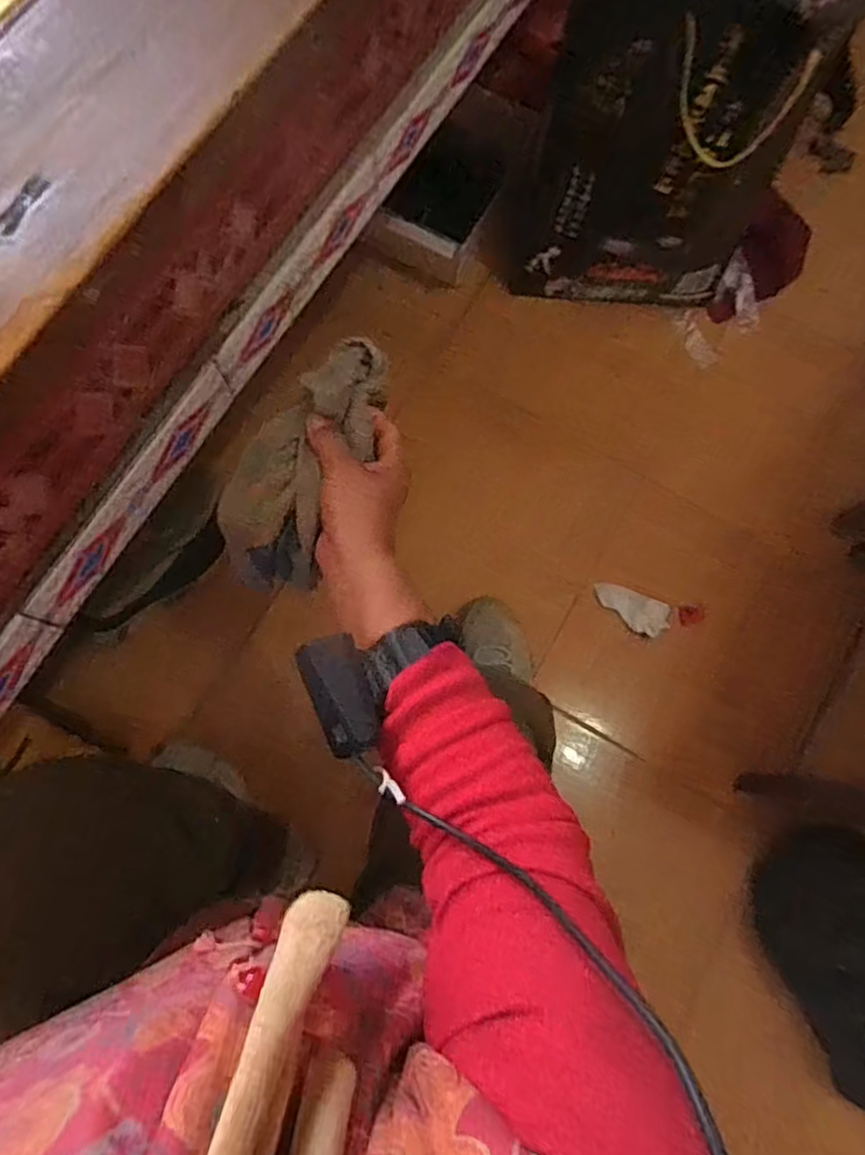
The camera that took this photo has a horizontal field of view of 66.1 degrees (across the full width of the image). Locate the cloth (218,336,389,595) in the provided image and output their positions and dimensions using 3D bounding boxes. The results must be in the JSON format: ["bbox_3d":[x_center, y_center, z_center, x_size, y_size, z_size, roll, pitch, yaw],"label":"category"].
[{"bbox_3d":[-0.093,-0.086,0.495,0.081,0.053,0.192,29,94,6],"label":"cloth"}]

